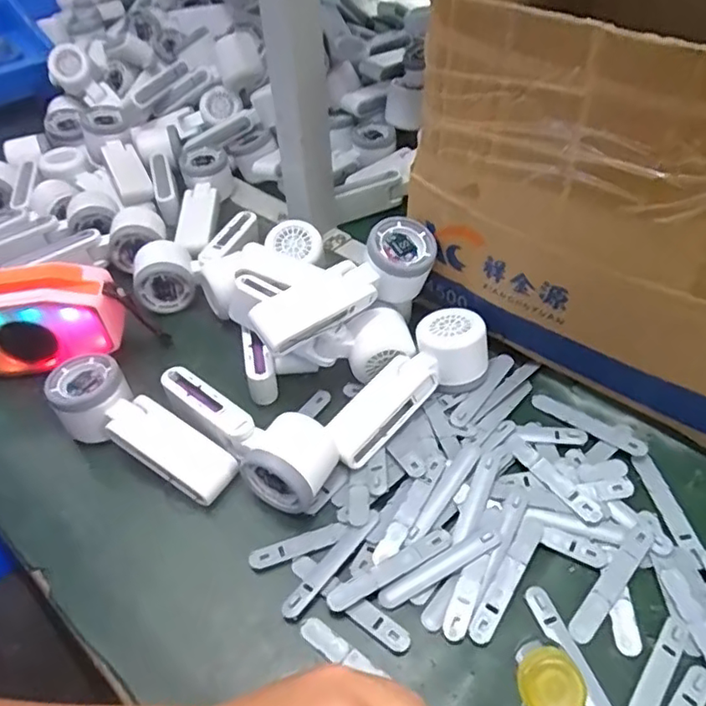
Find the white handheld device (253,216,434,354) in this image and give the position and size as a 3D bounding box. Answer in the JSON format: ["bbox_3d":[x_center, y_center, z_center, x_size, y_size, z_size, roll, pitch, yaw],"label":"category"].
[{"bbox_3d":[-0.004,-0.053,0.500,0.165,0.056,0.048,-24,49,-21],"label":"white handheld device"}]

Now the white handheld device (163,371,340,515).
[{"bbox_3d":[-0.088,0.062,0.472,0.157,0.051,0.061,23,52,24],"label":"white handheld device"}]

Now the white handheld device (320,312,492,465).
[{"bbox_3d":[0.044,0.026,0.494,0.158,0.053,0.057,-33,53,-25],"label":"white handheld device"}]

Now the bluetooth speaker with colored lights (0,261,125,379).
[{"bbox_3d":[-0.283,-0.025,0.541,0.149,0.101,0.054,-9,46,-4],"label":"bluetooth speaker with colored lights"}]

